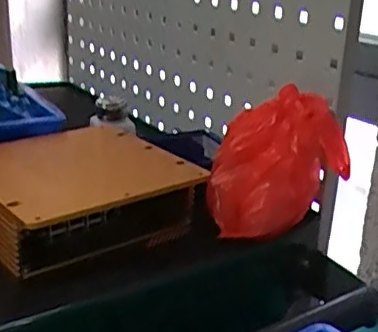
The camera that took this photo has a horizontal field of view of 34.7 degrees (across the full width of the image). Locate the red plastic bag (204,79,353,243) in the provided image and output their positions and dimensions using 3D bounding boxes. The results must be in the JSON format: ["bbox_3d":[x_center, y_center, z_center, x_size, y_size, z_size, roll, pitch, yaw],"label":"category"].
[{"bbox_3d":[0.085,-0.003,0.583,0.129,0.125,0.077,4,21,7],"label":"red plastic bag"}]

